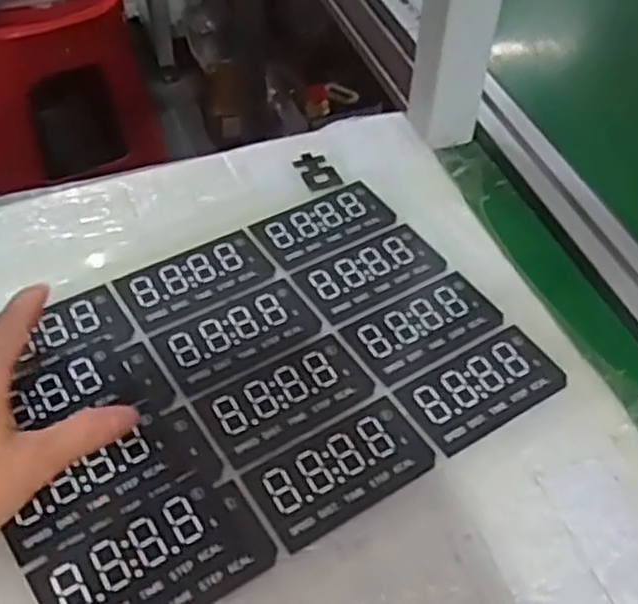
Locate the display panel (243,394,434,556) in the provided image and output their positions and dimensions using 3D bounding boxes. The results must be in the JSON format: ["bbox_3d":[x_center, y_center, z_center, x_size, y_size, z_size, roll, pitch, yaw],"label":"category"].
[{"bbox_3d":[0.011,0.083,0.394,0.092,0.004,0.048,-25,54,-24],"label":"display panel"}]

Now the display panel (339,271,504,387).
[{"bbox_3d":[0.063,0.013,0.460,0.090,0.004,0.048,-24,54,-23],"label":"display panel"}]

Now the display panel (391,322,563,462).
[{"bbox_3d":[0.091,0.046,0.431,0.090,0.004,0.048,-25,55,-24],"label":"display panel"}]

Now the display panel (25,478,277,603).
[{"bbox_3d":[-0.074,0.121,0.358,0.100,0.004,0.055,-25,54,-24],"label":"display panel"}]

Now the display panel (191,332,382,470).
[{"bbox_3d":[-0.017,0.050,0.423,0.093,0.004,0.050,-25,55,-24],"label":"display panel"}]

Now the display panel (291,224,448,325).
[{"bbox_3d":[0.034,-0.020,0.488,0.090,0.004,0.046,-24,54,-23],"label":"display panel"}]

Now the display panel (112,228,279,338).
[{"bbox_3d":[-0.074,-0.014,0.480,0.091,0.004,0.053,-25,54,-24],"label":"display panel"}]

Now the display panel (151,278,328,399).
[{"bbox_3d":[-0.045,0.018,0.451,0.090,0.004,0.050,-25,54,-24],"label":"display panel"}]

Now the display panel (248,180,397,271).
[{"bbox_3d":[0.005,-0.054,0.518,0.090,0.004,0.050,-25,54,-24],"label":"display panel"}]

